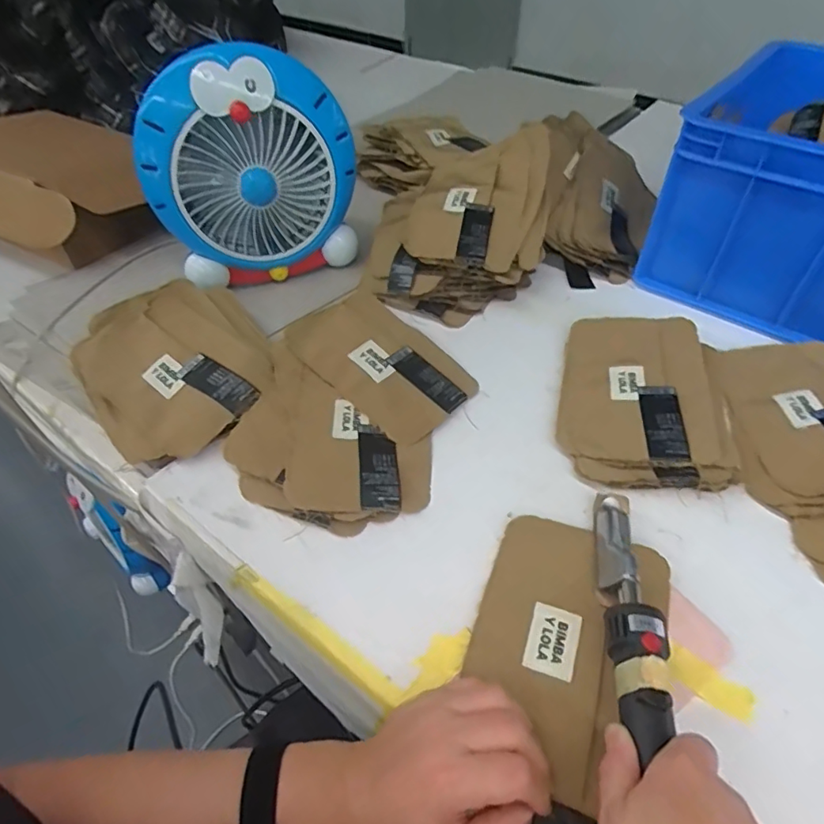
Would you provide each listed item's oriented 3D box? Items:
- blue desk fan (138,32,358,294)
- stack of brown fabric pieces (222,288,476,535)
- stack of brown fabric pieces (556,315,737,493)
[{"bbox_3d":[-0.189,-0.286,0.657,0.248,0.243,0.093,-16,50,-13],"label":"blue desk fan"},{"bbox_3d":[-0.041,-0.054,0.585,0.208,0.046,0.118,35,58,27],"label":"stack of brown fabric pieces"},{"bbox_3d":[0.226,-0.019,0.540,0.147,0.020,0.220,6,49,6],"label":"stack of brown fabric pieces"}]

